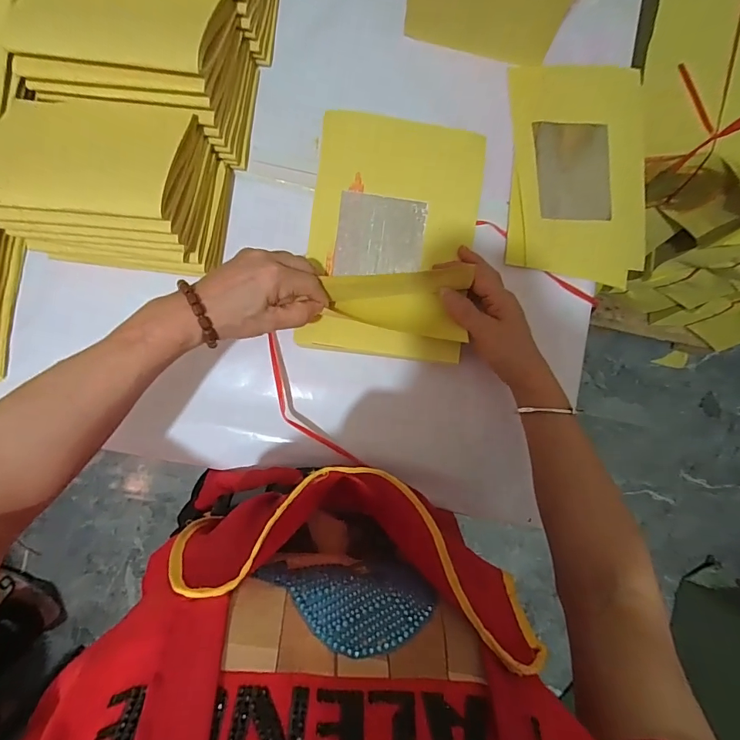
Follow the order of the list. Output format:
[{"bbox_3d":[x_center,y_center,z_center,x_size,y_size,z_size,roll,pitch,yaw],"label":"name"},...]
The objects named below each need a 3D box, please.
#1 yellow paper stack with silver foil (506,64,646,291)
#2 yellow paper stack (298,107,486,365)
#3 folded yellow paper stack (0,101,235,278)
[{"bbox_3d":[0.230,-0.220,0.479,0.158,0.015,0.237,2,87,-8],"label":"yellow paper stack with silver foil"},{"bbox_3d":[0.022,-0.127,0.412,0.155,0.030,0.223,7,86,-3],"label":"yellow paper stack"},{"bbox_3d":[-0.235,-0.168,0.389,0.181,0.101,0.128,8,86,-3],"label":"folded yellow paper stack"}]

